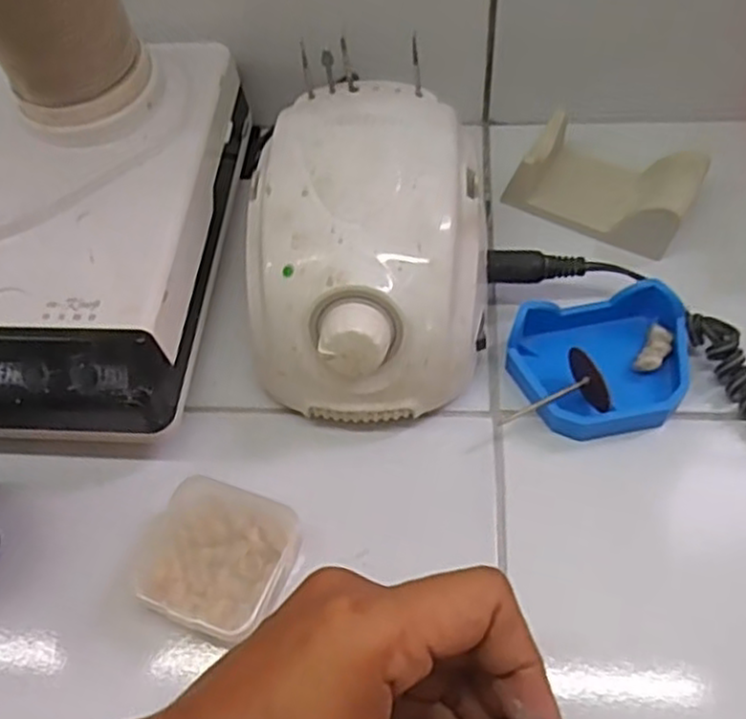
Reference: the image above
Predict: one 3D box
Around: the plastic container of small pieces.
[{"bbox_3d":[-0.063,0.081,0.298,0.061,0.016,0.056,16,61,14],"label":"plastic container of small pieces"}]

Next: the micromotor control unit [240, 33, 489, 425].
[{"bbox_3d":[0.000,-0.052,0.335,0.100,0.085,0.146,2,59,6],"label":"micromotor control unit"}]

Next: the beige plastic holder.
[{"bbox_3d":[0.120,-0.090,0.379,0.084,0.031,0.048,27,64,20],"label":"beige plastic holder"}]

